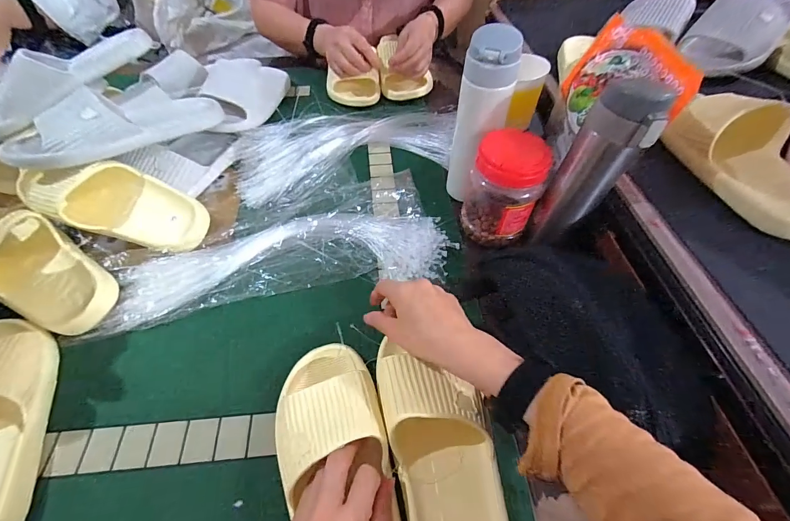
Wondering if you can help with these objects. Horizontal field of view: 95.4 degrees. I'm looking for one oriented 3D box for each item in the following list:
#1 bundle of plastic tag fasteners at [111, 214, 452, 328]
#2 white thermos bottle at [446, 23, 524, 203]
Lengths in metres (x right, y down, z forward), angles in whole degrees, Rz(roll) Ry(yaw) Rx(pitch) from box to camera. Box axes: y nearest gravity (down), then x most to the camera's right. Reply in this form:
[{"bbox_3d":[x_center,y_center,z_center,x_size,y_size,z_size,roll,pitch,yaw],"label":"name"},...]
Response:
[{"bbox_3d":[-0.135,-0.007,0.472,0.413,0.020,0.119,-9,54,-5],"label":"bundle of plastic tag fasteners"},{"bbox_3d":[0.110,-0.177,0.471,0.055,0.217,0.057,-25,57,-16],"label":"white thermos bottle"}]

